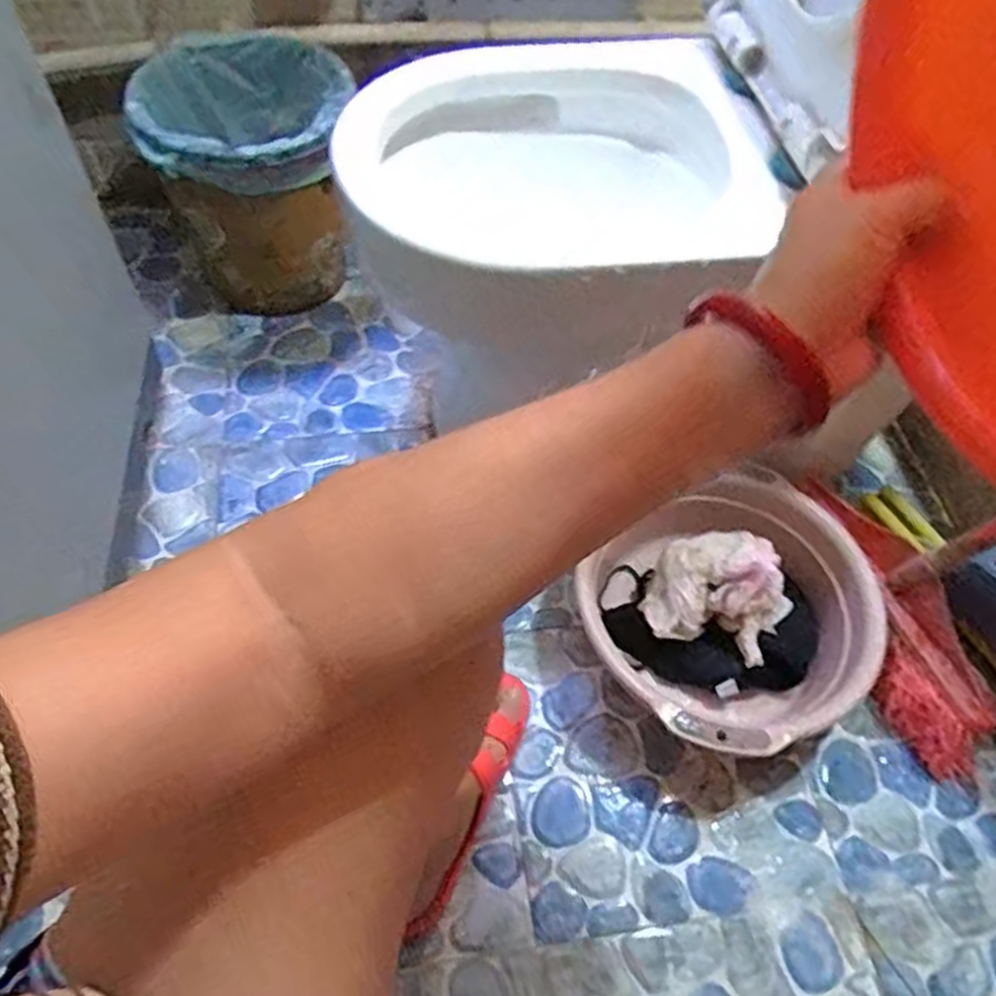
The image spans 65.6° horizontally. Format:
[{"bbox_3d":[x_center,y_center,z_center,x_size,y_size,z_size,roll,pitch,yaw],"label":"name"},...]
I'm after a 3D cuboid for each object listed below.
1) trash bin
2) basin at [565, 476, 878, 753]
[{"bbox_3d":[-0.328,-0.426,1.046,0.251,0.290,0.273,-16,59,-14],"label":"trash bin"},{"bbox_3d":[0.241,0.122,0.794,0.241,0.154,0.263,2,56,-3],"label":"basin"}]

